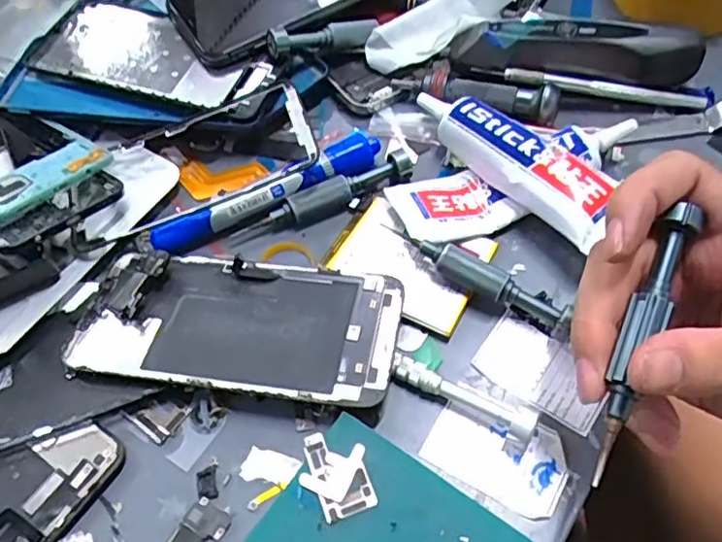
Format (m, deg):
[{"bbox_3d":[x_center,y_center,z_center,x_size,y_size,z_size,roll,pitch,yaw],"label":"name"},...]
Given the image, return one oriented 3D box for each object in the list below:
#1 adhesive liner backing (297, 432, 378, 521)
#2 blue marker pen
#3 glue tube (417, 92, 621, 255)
[{"bbox_3d":[-0.010,0.083,0.260,0.027,0.005,0.036,-13,56,-4],"label":"adhesive liner backing"},{"bbox_3d":[-0.050,-0.043,0.349,0.133,0.022,0.022,-29,59,-14],"label":"blue marker pen"},{"bbox_3d":[0.082,-0.064,0.341,0.033,0.026,0.133,-33,60,-16],"label":"glue tube"}]

